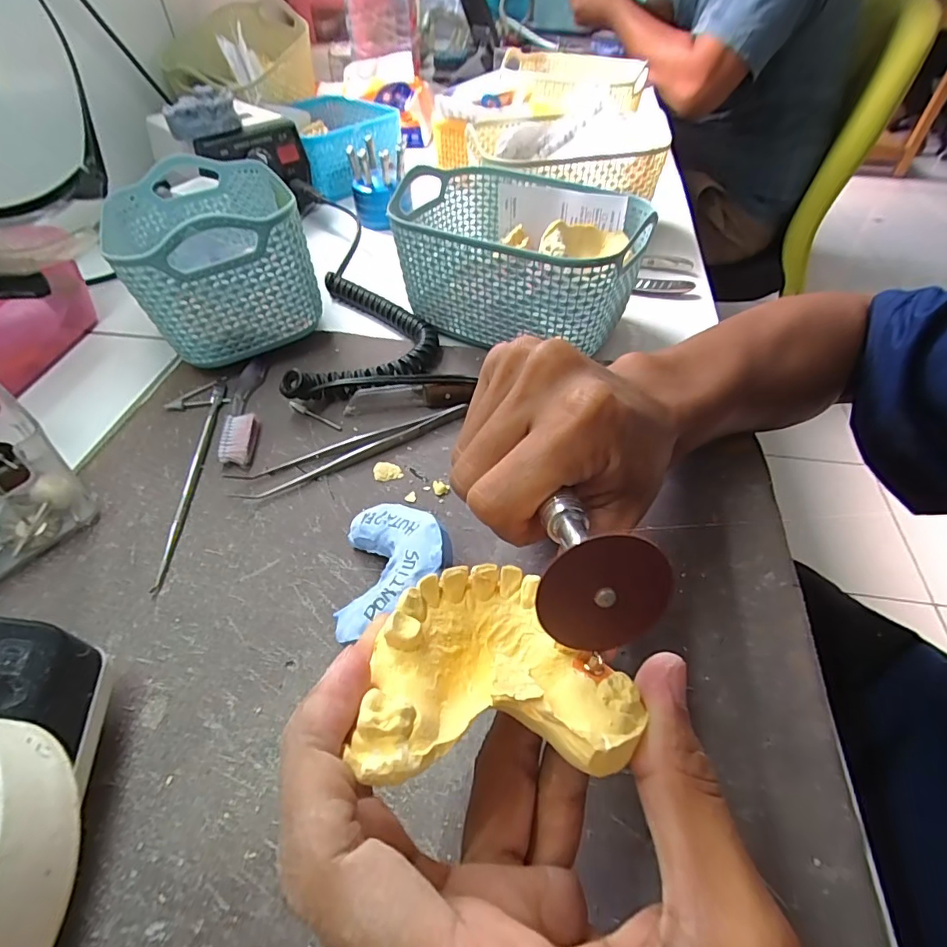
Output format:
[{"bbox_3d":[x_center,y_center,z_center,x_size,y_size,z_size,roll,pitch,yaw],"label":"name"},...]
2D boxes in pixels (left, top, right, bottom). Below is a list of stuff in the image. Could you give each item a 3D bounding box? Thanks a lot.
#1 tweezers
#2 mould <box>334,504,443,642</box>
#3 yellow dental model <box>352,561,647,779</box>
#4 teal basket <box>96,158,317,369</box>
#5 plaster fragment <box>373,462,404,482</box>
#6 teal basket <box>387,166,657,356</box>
[{"bbox_3d":[-0.072,-0.016,0.303,0.137,0.010,0.025,-20,52,-17],"label":"tweezers"},{"bbox_3d":[-0.037,0.044,0.235,0.046,0.034,0.064,-2,49,-1],"label":"mould"},{"bbox_3d":[0.006,0.047,0.129,0.062,0.022,0.053,-3,49,-3],"label":"yellow dental model"},{"bbox_3d":[-0.188,-0.159,0.373,0.109,0.099,0.172,-21,52,-17],"label":"teal basket"},{"bbox_3d":[-0.050,-0.002,0.294,0.016,0.004,0.014,-11,50,-9],"label":"plaster fragment"},{"bbox_3d":[0.031,-0.152,0.374,0.165,0.084,0.117,24,53,20],"label":"teal basket"}]

